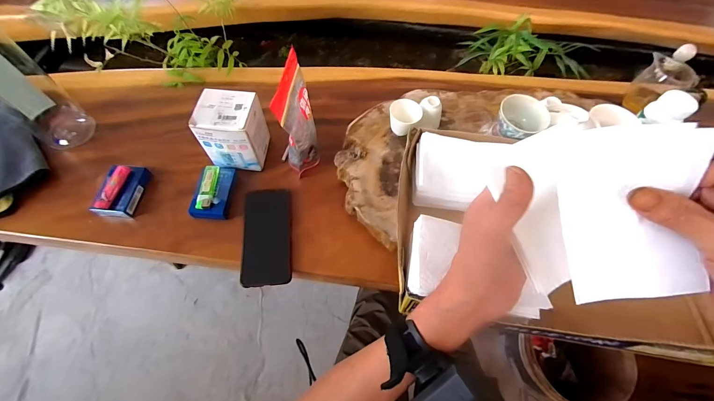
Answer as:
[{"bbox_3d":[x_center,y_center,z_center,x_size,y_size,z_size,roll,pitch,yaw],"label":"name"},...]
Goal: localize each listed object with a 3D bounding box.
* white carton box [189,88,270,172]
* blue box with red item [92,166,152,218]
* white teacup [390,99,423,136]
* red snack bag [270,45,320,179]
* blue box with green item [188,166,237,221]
[{"bbox_3d":[-0.207,-0.119,0.525,0.093,0.108,0.092,5,63,0],"label":"white carton box"},{"bbox_3d":[-0.392,-0.017,0.512,0.055,0.035,0.089,3,63,-1],"label":"blue box with red item"},{"bbox_3d":[0.083,-0.141,0.535,0.051,0.053,0.051,1,63,-2],"label":"white teacup"},{"bbox_3d":[-0.101,-0.125,0.495,0.047,0.195,0.117,3,63,14],"label":"red snack bag"},{"bbox_3d":[-0.239,-0.017,0.512,0.051,0.026,0.096,1,63,-1],"label":"blue box with green item"}]

